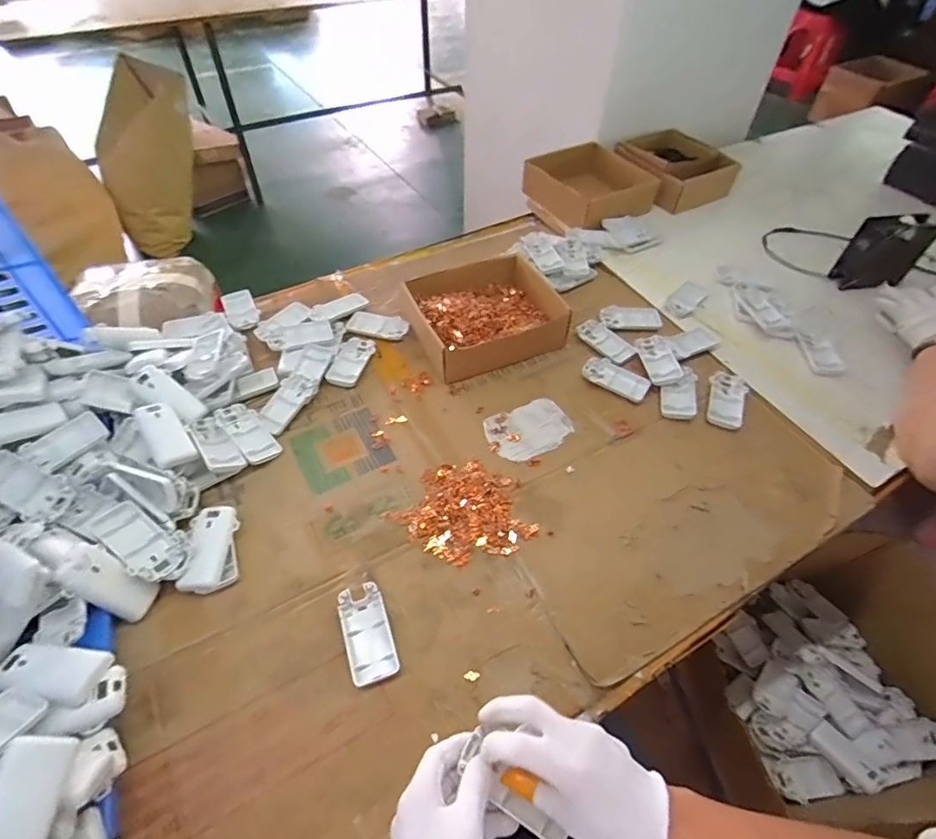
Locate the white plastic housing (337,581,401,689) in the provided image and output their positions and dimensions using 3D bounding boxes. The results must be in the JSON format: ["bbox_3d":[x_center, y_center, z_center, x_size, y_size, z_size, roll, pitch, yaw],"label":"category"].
[{"bbox_3d":[-0.104,0.223,0.527,0.047,0.013,0.095,-17,56,-13],"label":"white plastic housing"}]

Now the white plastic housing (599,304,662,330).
[{"bbox_3d":[0.268,-0.170,0.834,0.093,0.014,0.051,3,54,1],"label":"white plastic housing"}]

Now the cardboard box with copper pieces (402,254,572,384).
[{"bbox_3d":[0.025,-0.173,0.803,0.216,0.059,0.213,-17,56,-13],"label":"cardboard box with copper pieces"}]

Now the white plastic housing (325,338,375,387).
[{"bbox_3d":[-0.178,-0.088,0.764,0.051,0.010,0.100,15,55,10],"label":"white plastic housing"}]

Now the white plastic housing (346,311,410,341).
[{"bbox_3d":[-0.144,-0.151,0.814,0.097,0.008,0.054,6,54,4],"label":"white plastic housing"}]

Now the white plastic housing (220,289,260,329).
[{"bbox_3d":[-0.378,-0.180,0.841,0.048,0.015,0.098,-23,57,-17],"label":"white plastic housing"}]

